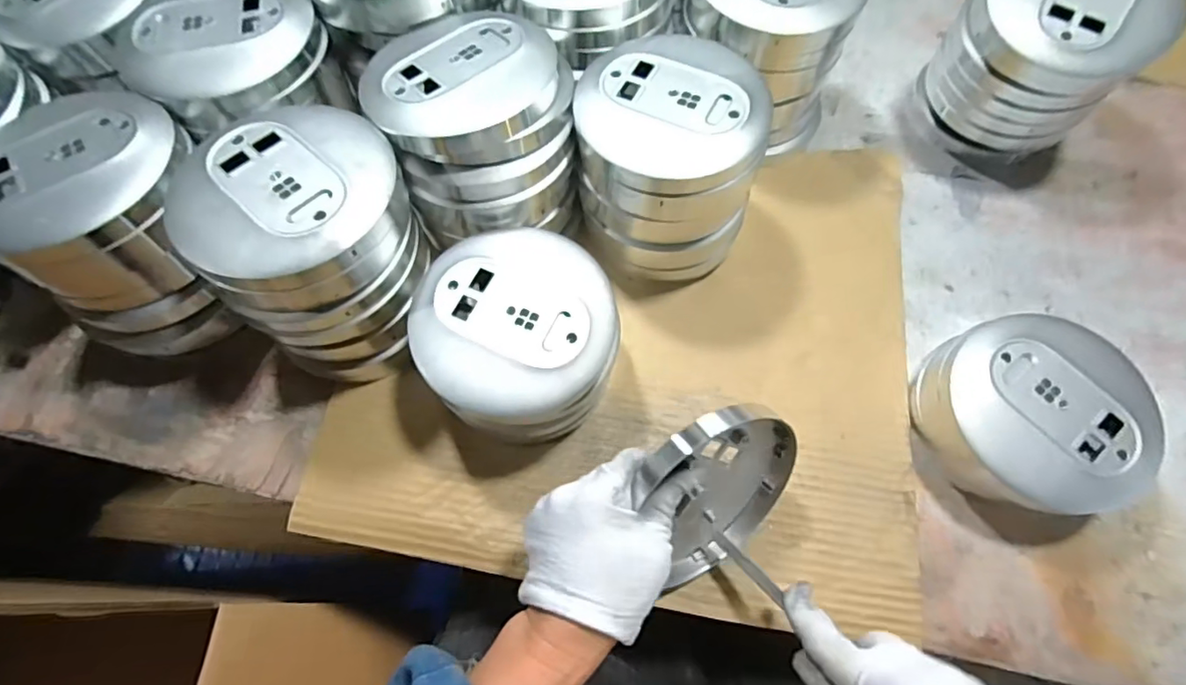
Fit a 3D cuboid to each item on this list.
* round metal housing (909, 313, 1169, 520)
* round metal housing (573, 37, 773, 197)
[{"bbox_3d":[0.308,0.054,0.404,0.129,0.063,0.130,0,67,1],"label":"round metal housing"},{"bbox_3d":[0.056,-0.167,0.404,0.133,0.040,0.118,5,67,3],"label":"round metal housing"}]

